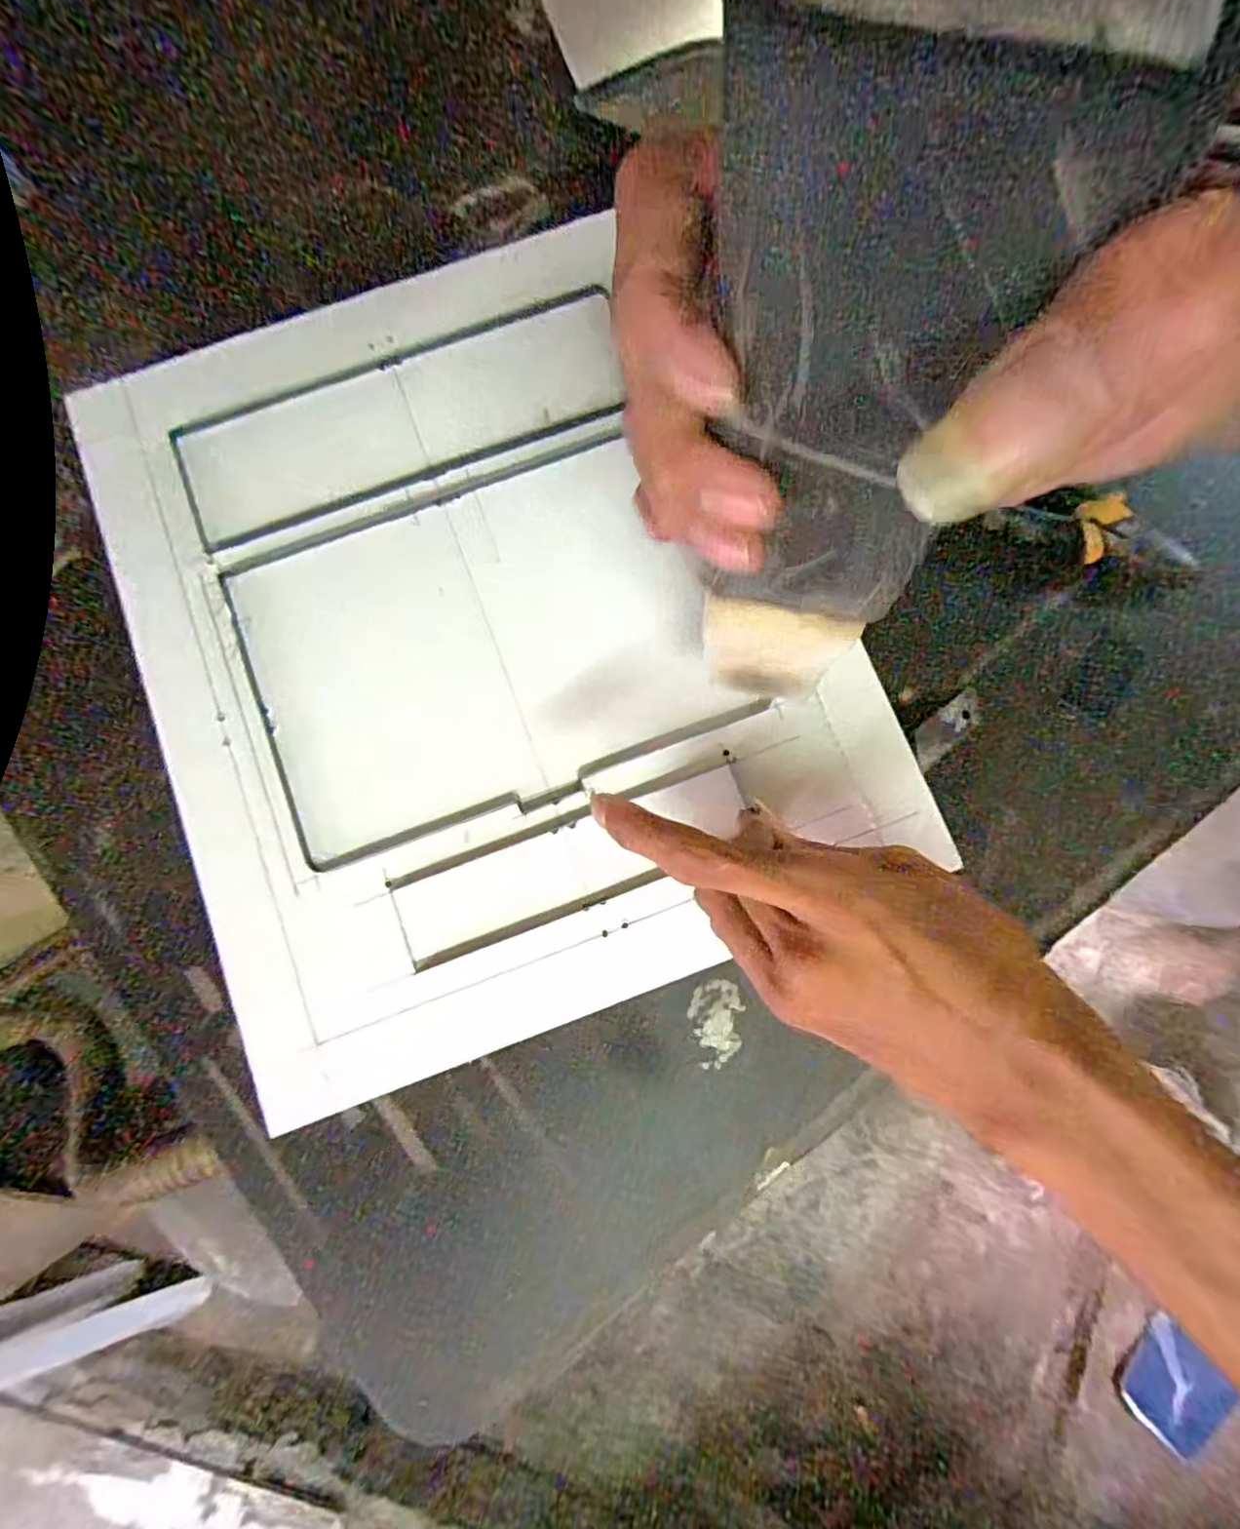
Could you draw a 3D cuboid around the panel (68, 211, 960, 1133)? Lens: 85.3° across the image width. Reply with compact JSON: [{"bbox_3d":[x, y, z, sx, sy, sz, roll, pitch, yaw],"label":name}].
[{"bbox_3d":[-0.069,-0.068,0.312,0.311,0.013,0.358,-21,81,-2],"label":"panel"}]

